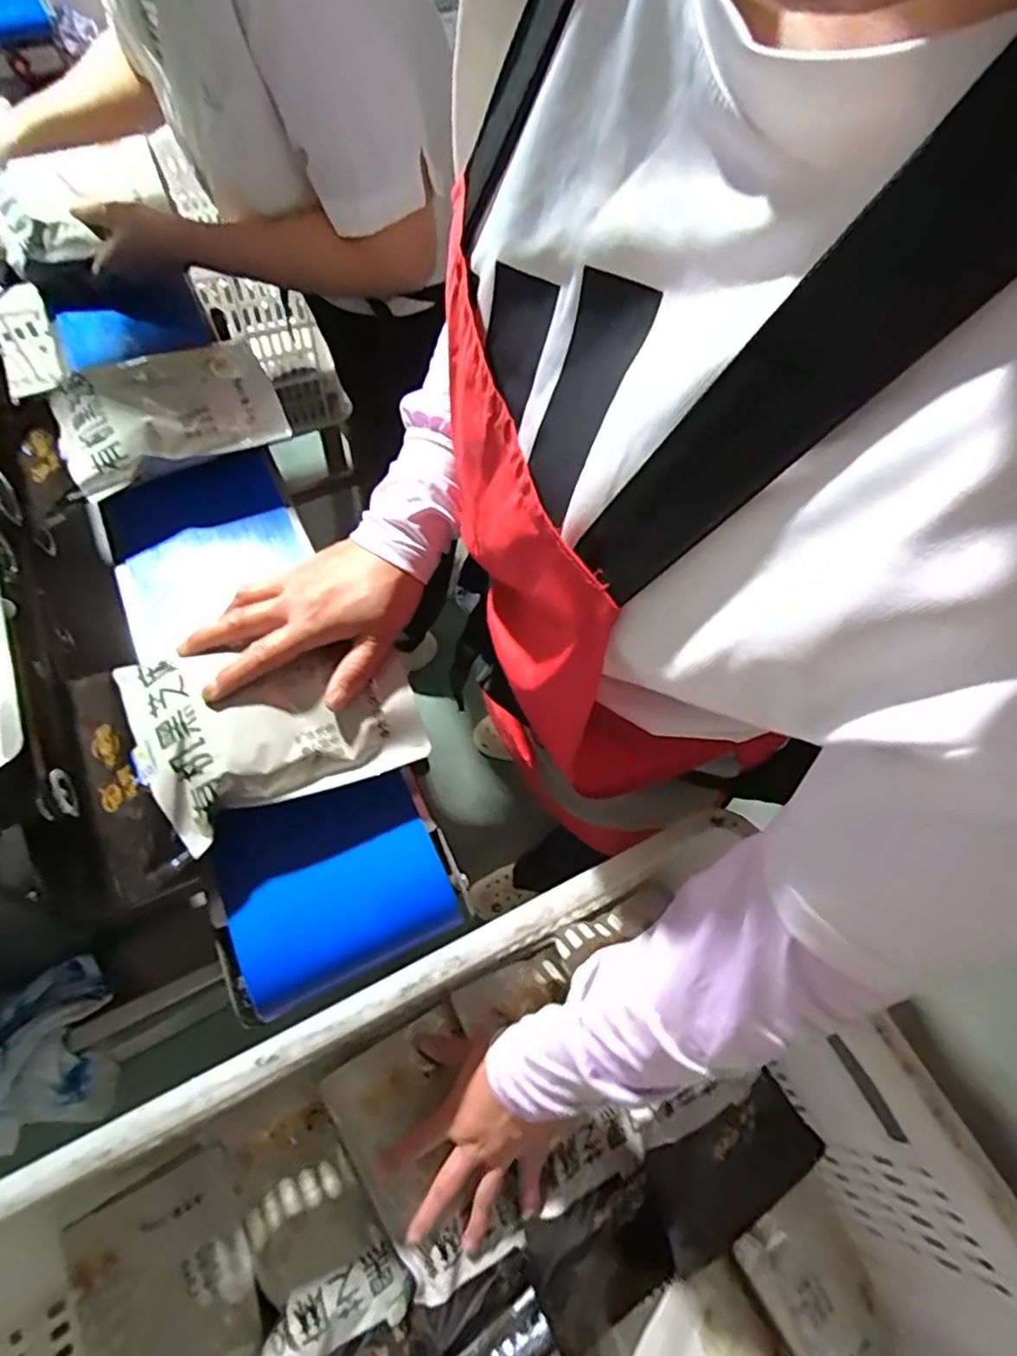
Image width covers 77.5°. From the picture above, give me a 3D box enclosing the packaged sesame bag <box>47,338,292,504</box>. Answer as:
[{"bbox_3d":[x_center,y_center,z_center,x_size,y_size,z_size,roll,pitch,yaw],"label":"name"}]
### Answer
[{"bbox_3d":[-0.298,-0.235,0.547,0.168,0.035,0.134,-26,63,-19],"label":"packaged sesame bag"}]

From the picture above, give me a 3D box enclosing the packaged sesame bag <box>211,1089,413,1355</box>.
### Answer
[{"bbox_3d":[-0.152,0.408,0.479,0.103,0.033,0.157,-19,61,-15],"label":"packaged sesame bag"}]

